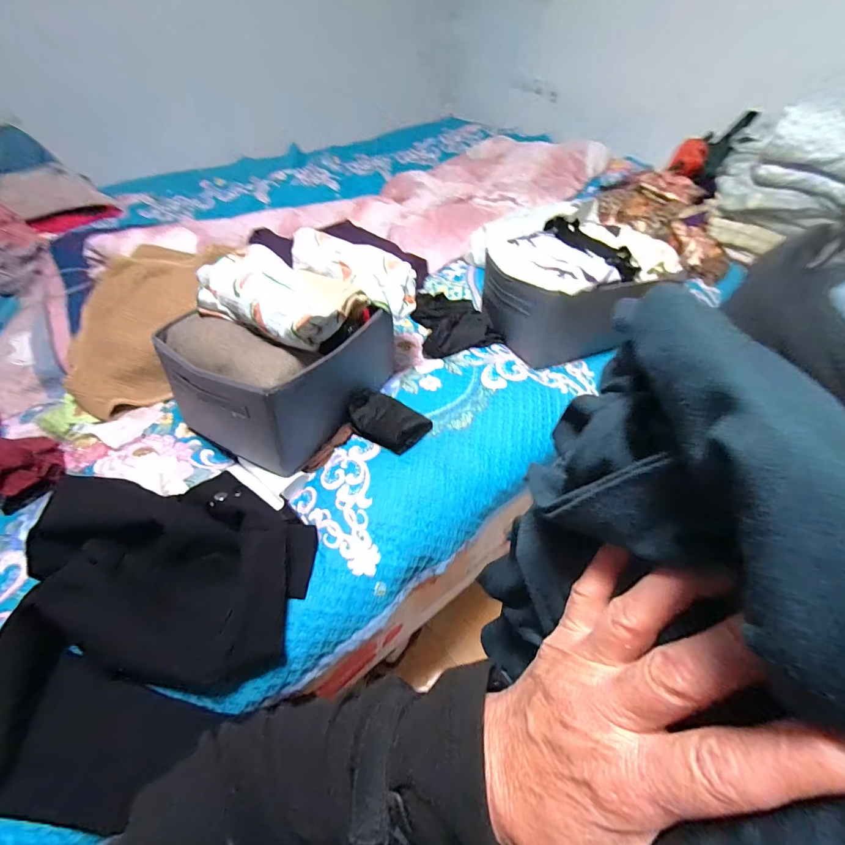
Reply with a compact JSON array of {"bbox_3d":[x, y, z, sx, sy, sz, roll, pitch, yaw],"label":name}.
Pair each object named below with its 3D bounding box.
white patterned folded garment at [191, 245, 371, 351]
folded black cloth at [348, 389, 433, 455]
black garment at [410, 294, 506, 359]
[{"bbox_3d":[-0.237,-0.225,0.653,0.249,0.081,0.214,21,52,18],"label":"white patterned folded garment"},{"bbox_3d":[-0.071,-0.010,0.708,0.154,0.042,0.088,27,54,22],"label":"folded black cloth"},{"bbox_3d":[0.069,-0.259,0.949,0.193,0.047,0.230,-15,50,-13],"label":"black garment"}]

